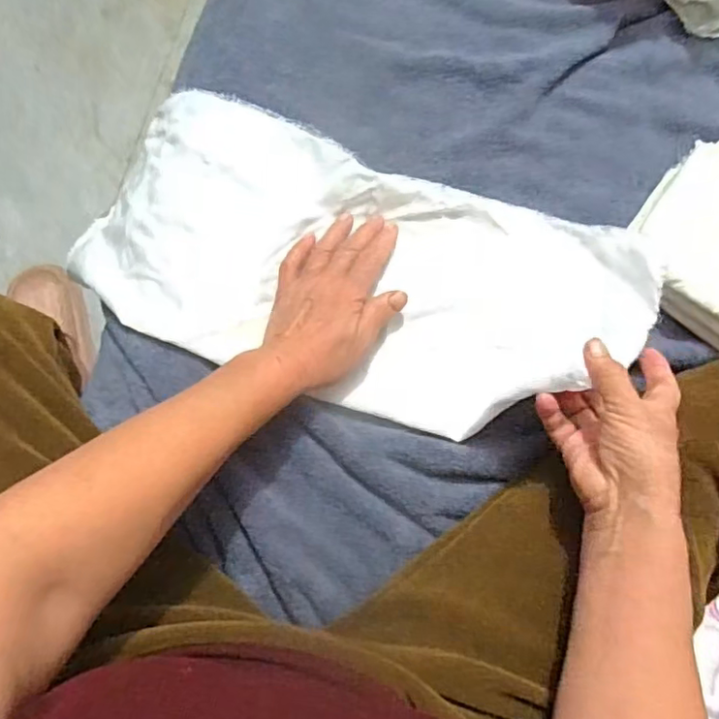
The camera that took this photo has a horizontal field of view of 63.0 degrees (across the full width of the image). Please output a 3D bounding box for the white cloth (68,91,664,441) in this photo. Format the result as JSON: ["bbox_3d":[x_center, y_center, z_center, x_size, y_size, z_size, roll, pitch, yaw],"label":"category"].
[{"bbox_3d":[-0.004,-0.075,0.505,0.473,0.057,0.221,14,83,1],"label":"white cloth"}]

